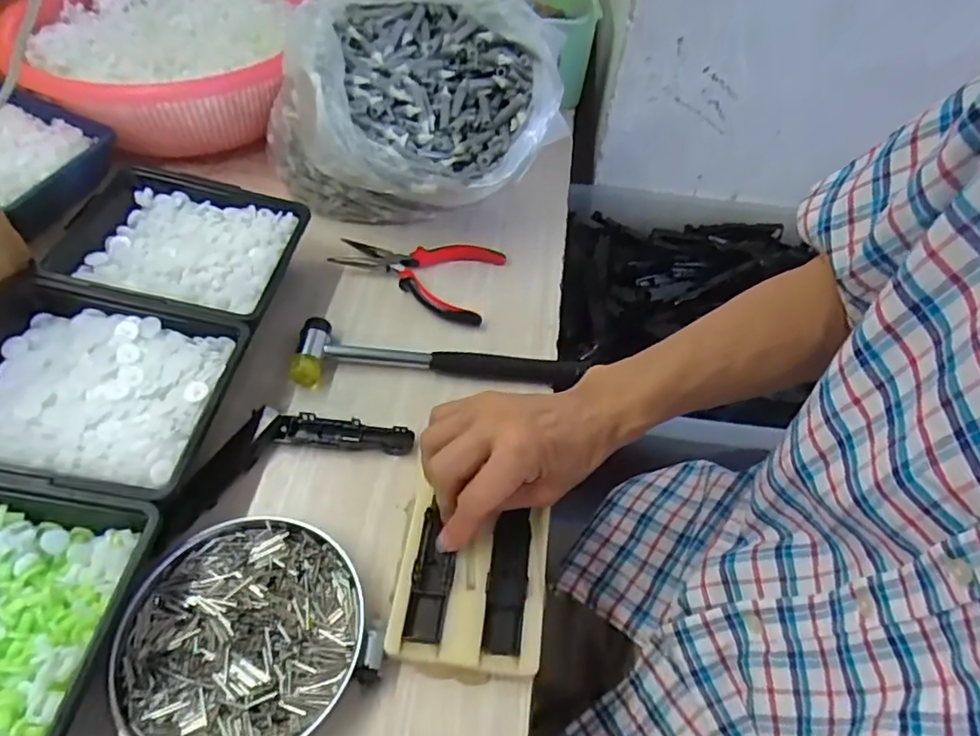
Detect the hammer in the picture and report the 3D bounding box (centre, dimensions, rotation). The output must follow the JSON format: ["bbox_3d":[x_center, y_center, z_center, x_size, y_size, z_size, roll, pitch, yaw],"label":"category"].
[{"bbox_3d":[-0.043,-0.012,0.483,0.222,0.024,0.052,0,51,-4],"label":"hammer"}]

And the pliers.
[{"bbox_3d":[-0.070,-0.091,0.544,0.148,0.014,0.091,13,51,7],"label":"pliers"}]

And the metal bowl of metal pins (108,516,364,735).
[{"bbox_3d":[-0.143,0.156,0.344,0.131,0.024,0.129,2,51,-2],"label":"metal bowl of metal pins"}]

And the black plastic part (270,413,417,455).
[{"bbox_3d":[-0.108,0.049,0.439,0.101,0.013,0.024,4,51,-1],"label":"black plastic part"}]

